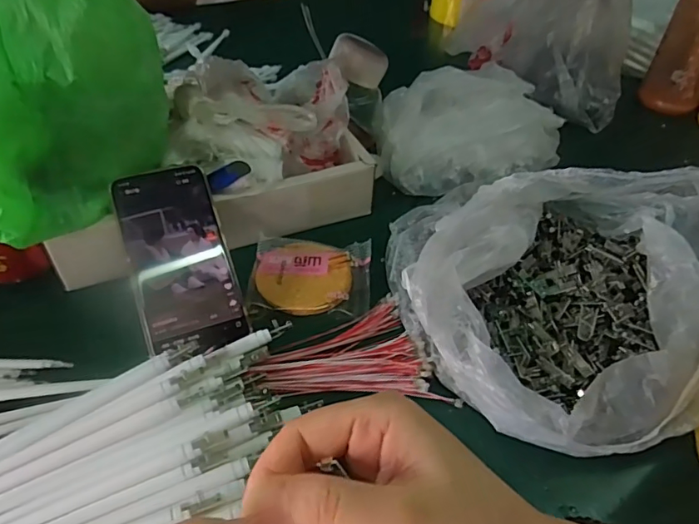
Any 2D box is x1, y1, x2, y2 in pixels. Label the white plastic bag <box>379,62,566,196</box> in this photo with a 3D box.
[{"bbox_3d":[0.150,-0.172,0.596,0.248,0.080,0.160,-10,45,-14],"label":"white plastic bag"}]

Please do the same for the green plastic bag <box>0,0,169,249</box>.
[{"bbox_3d":[-0.209,-0.119,0.361,0.154,0.180,0.085,-28,52,-29],"label":"green plastic bag"}]

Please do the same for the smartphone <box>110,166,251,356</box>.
[{"bbox_3d":[-0.135,-0.004,0.403,0.075,0.009,0.152,-17,77,-18],"label":"smartphone"}]

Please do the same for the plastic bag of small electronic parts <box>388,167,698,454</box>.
[{"bbox_3d":[0.185,0.011,0.377,0.256,0.119,0.203,-30,55,-27],"label":"plastic bag of small electronic parts"}]

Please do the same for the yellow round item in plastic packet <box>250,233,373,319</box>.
[{"bbox_3d":[-0.034,0.010,0.454,0.103,0.014,0.093,4,49,-1],"label":"yellow round item in plastic packet"}]

